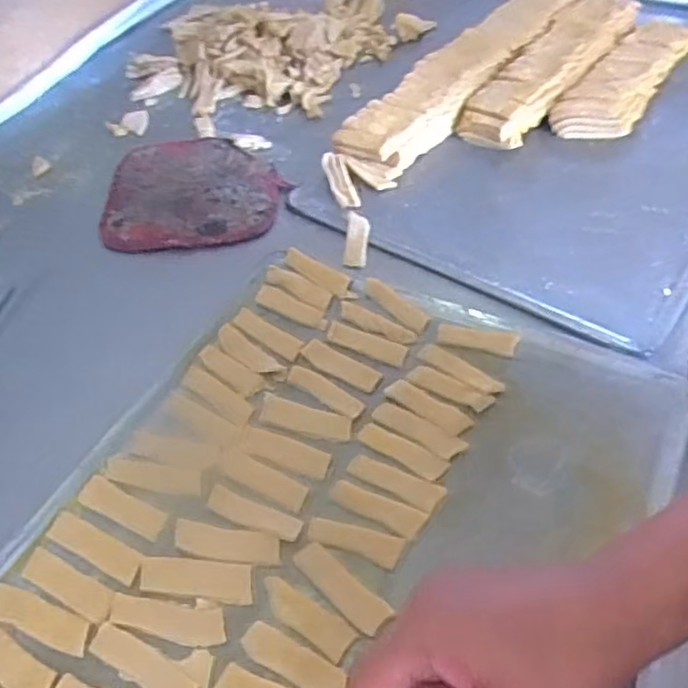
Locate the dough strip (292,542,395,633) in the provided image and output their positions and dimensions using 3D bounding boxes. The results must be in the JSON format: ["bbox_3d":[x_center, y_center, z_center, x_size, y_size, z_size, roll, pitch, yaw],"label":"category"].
[{"bbox_3d":[-0.003,0.131,0.369,0.058,0.004,0.020,33,58,30],"label":"dough strip"}]

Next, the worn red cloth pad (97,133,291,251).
[{"bbox_3d":[-0.135,-0.143,0.619,0.152,0.011,0.160,-2,48,4],"label":"worn red cloth pad"}]

